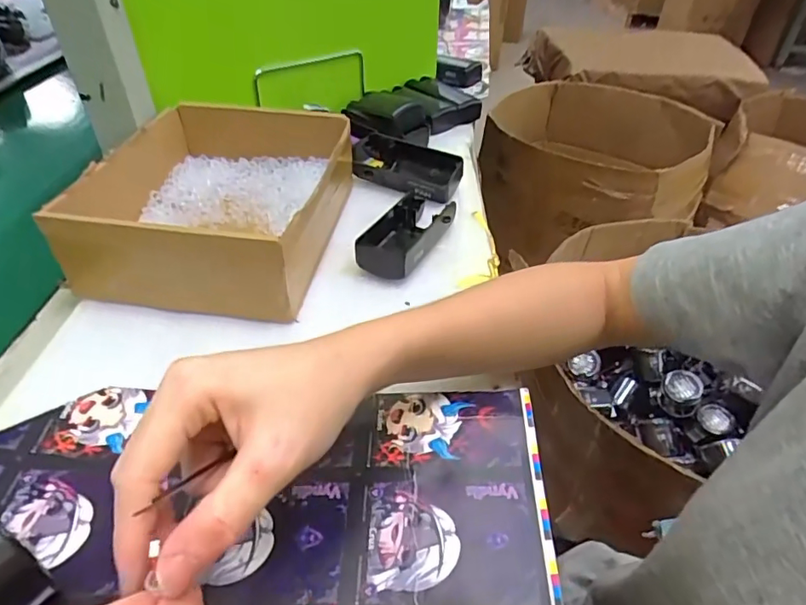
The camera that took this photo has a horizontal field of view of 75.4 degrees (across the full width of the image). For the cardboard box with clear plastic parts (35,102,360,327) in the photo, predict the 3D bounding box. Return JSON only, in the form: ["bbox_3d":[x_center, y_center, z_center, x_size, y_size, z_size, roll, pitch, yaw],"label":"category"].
[{"bbox_3d":[-0.148,-0.094,0.447,0.182,0.078,0.234,6,41,5],"label":"cardboard box with clear plastic parts"}]

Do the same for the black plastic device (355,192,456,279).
[{"bbox_3d":[0.003,-0.057,0.442,0.050,0.030,0.112,19,43,19],"label":"black plastic device"}]

